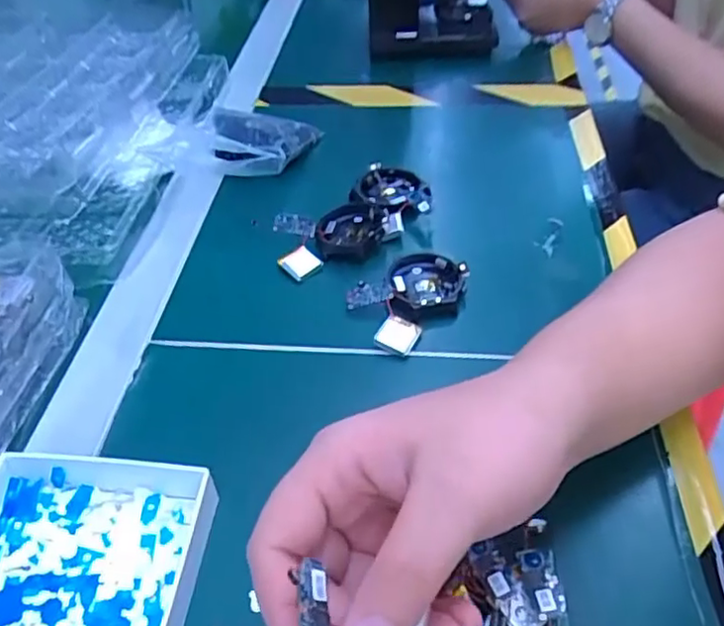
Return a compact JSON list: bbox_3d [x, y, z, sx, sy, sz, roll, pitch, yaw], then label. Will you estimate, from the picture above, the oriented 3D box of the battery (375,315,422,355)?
[{"bbox_3d":[0.020,0.012,0.365,0.022,0.008,0.023,23,51,22],"label":"battery"}]

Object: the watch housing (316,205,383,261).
[{"bbox_3d":[-0.009,-0.059,0.425,0.043,0.012,0.051,0,46,1],"label":"watch housing"}]

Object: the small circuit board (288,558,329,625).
[{"bbox_3d":[-0.013,0.084,0.176,0.007,0.007,0.027,-5,58,-3],"label":"small circuit board"}]

